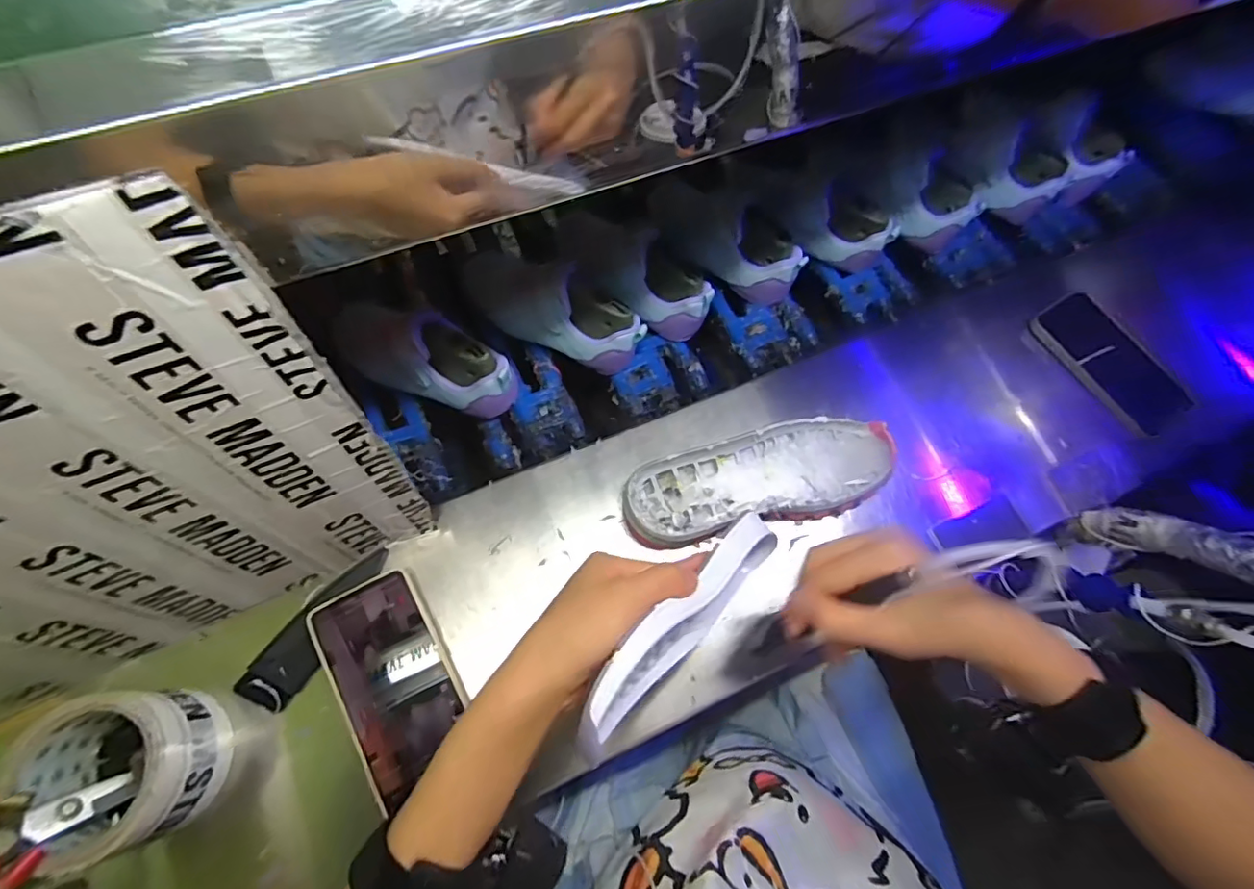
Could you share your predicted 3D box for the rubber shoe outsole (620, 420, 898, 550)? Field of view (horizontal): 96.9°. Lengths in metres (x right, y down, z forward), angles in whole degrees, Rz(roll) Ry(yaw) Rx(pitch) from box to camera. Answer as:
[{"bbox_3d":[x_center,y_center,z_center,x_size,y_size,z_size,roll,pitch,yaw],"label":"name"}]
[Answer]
[{"bbox_3d":[0.117,0.028,0.485,0.238,0.034,0.080,-14,62,-6],"label":"rubber shoe outsole"}]

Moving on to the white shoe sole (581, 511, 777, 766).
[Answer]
[{"bbox_3d":[0.035,0.119,0.367,0.030,0.063,0.185,39,74,20],"label":"white shoe sole"}]

